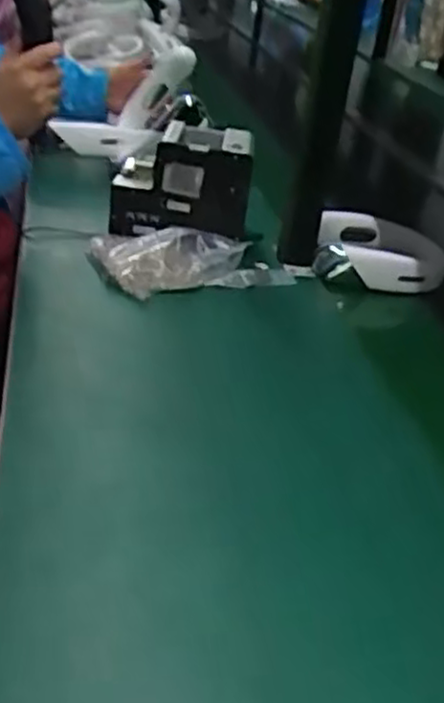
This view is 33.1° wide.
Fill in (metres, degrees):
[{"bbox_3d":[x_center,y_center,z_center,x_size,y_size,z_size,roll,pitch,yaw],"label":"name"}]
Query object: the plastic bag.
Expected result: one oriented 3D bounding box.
[{"bbox_3d":[-0.078,-0.125,0.930,0.158,0.044,0.139,-19,39,-37],"label":"plastic bag"}]

